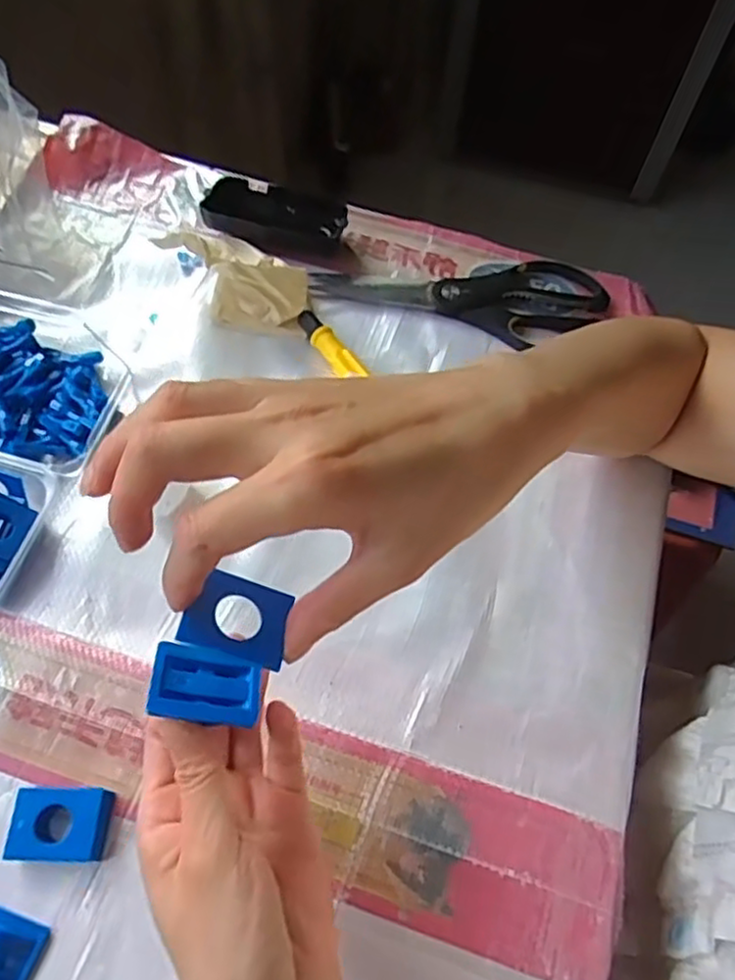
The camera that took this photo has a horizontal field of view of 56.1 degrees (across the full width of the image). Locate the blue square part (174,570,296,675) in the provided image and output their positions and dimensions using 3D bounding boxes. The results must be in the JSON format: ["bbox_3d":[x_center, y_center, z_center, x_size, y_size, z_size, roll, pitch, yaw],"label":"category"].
[{"bbox_3d":[-0.048,0.048,0.261,0.039,0.004,0.031,22,54,-15],"label":"blue square part"}]

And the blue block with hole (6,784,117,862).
[{"bbox_3d":[-0.151,0.164,0.339,0.044,0.012,0.032,3,61,-3],"label":"blue block with hole"}]

